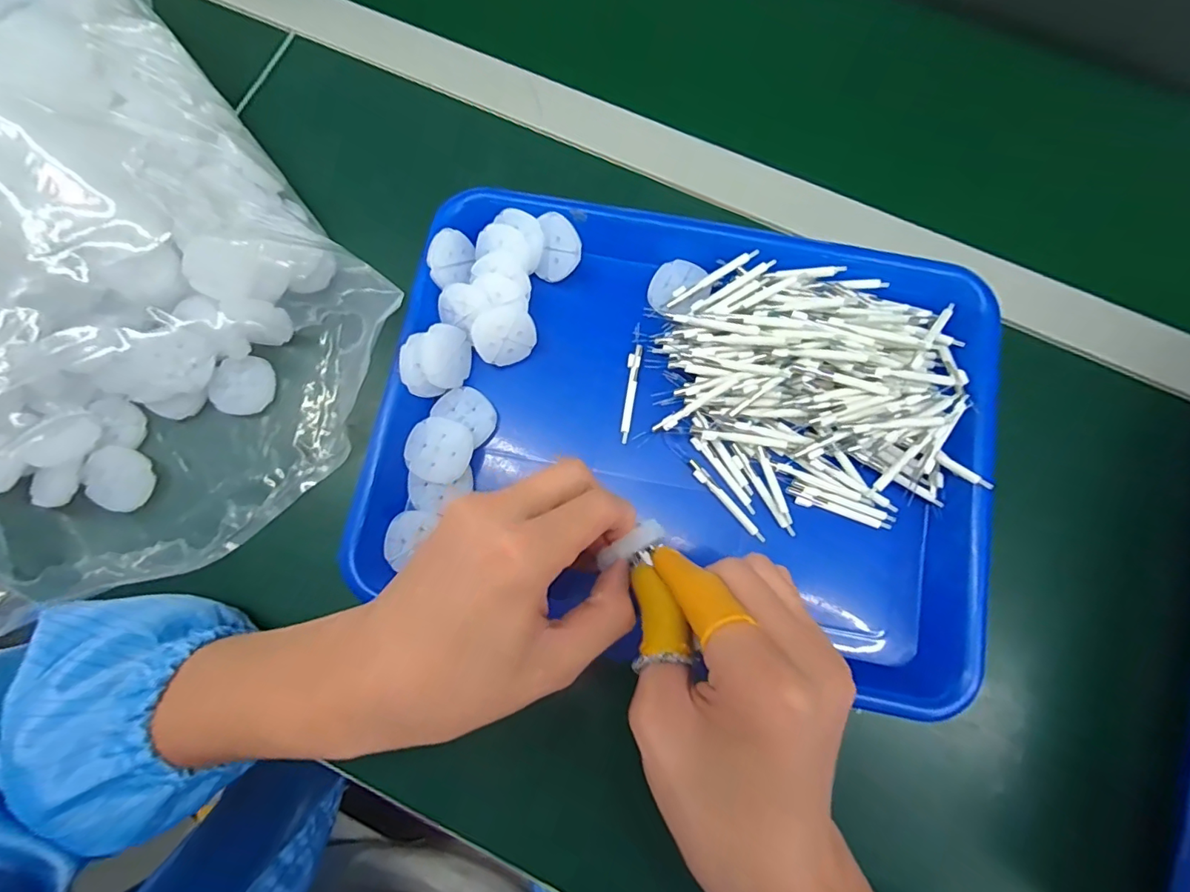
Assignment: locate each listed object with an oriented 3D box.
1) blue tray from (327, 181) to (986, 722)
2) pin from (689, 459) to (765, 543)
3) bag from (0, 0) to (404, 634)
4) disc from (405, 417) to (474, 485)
[{"bbox_3d":[0.051,-0.013,0.286,0.321,0.034,0.232,14,80,3],"label":"blue tray"},{"bbox_3d":[0.074,0.031,0.287,0.007,0.004,0.058,-44,82,-7],"label":"pin"},{"bbox_3d":[-0.286,-0.097,0.272,0.232,0.108,0.326,-39,81,-7],"label":"bag"},{"bbox_3d":[-0.087,0.002,0.287,0.033,0.010,0.035,0,79,0],"label":"disc"}]

